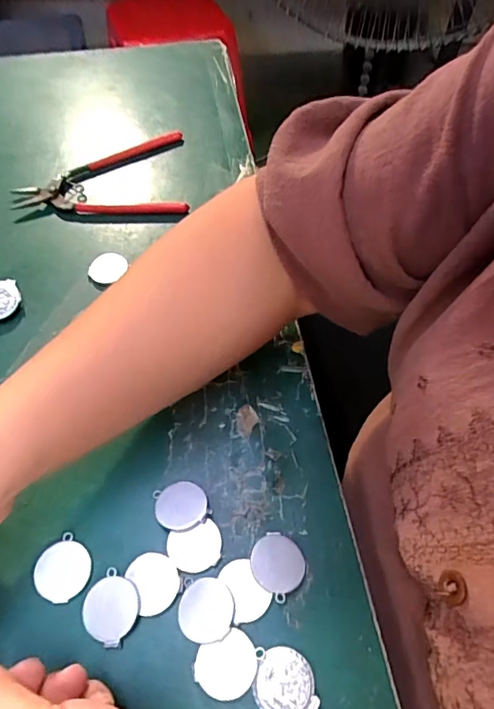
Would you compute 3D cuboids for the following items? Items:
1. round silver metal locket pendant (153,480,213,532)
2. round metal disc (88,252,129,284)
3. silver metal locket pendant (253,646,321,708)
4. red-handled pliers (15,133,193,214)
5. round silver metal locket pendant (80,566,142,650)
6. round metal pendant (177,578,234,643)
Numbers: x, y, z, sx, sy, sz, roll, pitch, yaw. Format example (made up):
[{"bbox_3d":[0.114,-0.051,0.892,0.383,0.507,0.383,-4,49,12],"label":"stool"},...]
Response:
[{"bbox_3d":[-0.038,0.087,0.274,0.028,0.007,0.029,0,57,0],"label":"round silver metal locket pendant"},{"bbox_3d":[-0.110,-0.069,0.377,0.027,0.007,0.030,38,65,22],"label":"round metal disc"},{"bbox_3d":[0.018,0.157,0.229,0.029,0.004,0.029,-5,57,-3],"label":"silver metal locket pendant"},{"bbox_3d":[-0.131,-0.168,0.440,0.150,0.011,0.106,-2,57,-1],"label":"red-handled pliers"},{"bbox_3d":[-0.069,0.130,0.245,0.028,0.004,0.029,0,57,0],"label":"round silver metal locket pendant"},{"bbox_3d":[-0.021,0.130,0.243,0.027,0.004,0.028,0,57,0],"label":"round metal pendant"}]

